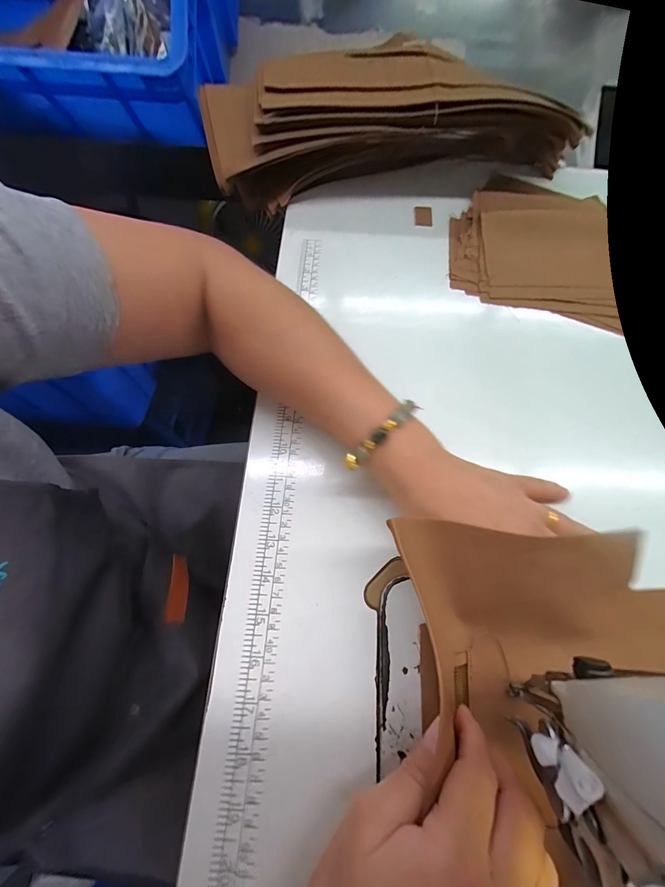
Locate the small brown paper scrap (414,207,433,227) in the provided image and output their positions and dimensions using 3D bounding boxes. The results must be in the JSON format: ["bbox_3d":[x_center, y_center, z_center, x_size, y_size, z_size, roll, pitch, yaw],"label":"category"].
[{"bbox_3d":[0.109,-0.274,0.378,0.022,0.007,0.035,4,69,-1],"label":"small brown paper scrap"}]

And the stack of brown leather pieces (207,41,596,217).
[{"bbox_3d":[0.067,-0.379,0.372,0.438,0.089,0.143,-3,69,-3],"label":"stack of brown leather pieces"}]

